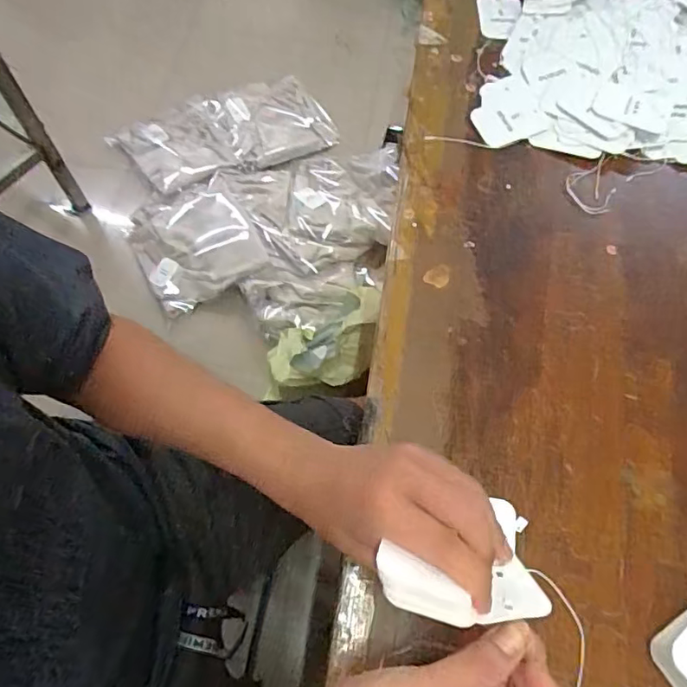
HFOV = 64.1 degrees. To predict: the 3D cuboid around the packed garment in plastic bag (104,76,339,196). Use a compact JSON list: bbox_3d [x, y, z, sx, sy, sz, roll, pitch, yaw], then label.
[{"bbox_3d":[-0.300,-0.550,1.443,0.551,0.071,0.287,-19,67,-10],"label":"packed garment in plastic bag"}]

